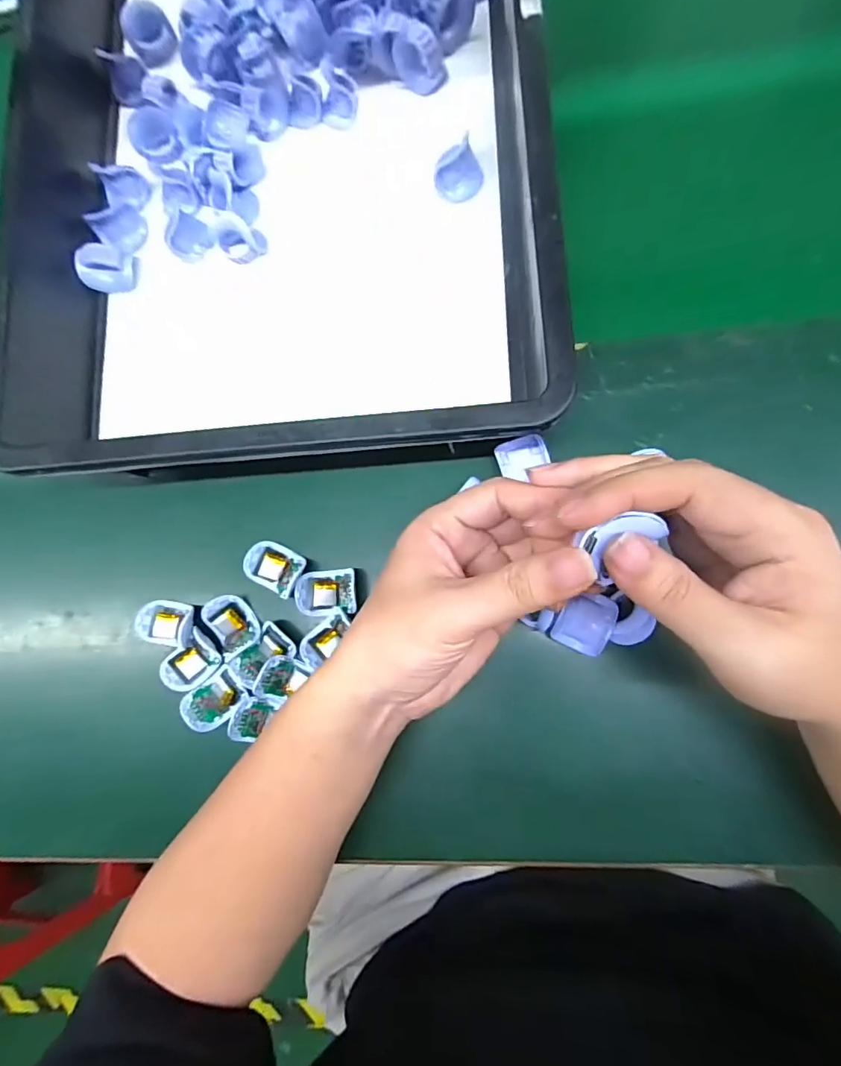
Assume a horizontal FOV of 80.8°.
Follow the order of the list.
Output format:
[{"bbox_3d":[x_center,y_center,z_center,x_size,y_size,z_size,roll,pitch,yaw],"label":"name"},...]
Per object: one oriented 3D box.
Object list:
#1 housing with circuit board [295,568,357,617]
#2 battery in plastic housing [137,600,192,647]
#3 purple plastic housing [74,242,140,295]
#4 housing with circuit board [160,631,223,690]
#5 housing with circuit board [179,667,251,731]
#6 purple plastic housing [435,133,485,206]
[{"bbox_3d":[-0.063,0.041,0.337,0.038,0.016,0.030,-4,82,7],"label":"housing with circuit board"},{"bbox_3d":[-0.179,0.065,0.351,0.042,0.019,0.032,7,83,8],"label":"battery in plastic housing"},{"bbox_3d":[-0.241,-0.203,0.378,0.035,0.025,0.029,12,84,9],"label":"purple plastic housing"},{"bbox_3d":[-0.160,0.092,0.345,0.038,0.013,0.028,-32,80,2],"label":"housing with circuit board"},{"bbox_3d":[-0.137,0.112,0.334,0.042,0.016,0.030,-37,80,1],"label":"housing with circuit board"},{"bbox_3d":[0.029,-0.256,0.351,0.034,0.027,0.024,-39,80,1],"label":"purple plastic housing"}]

